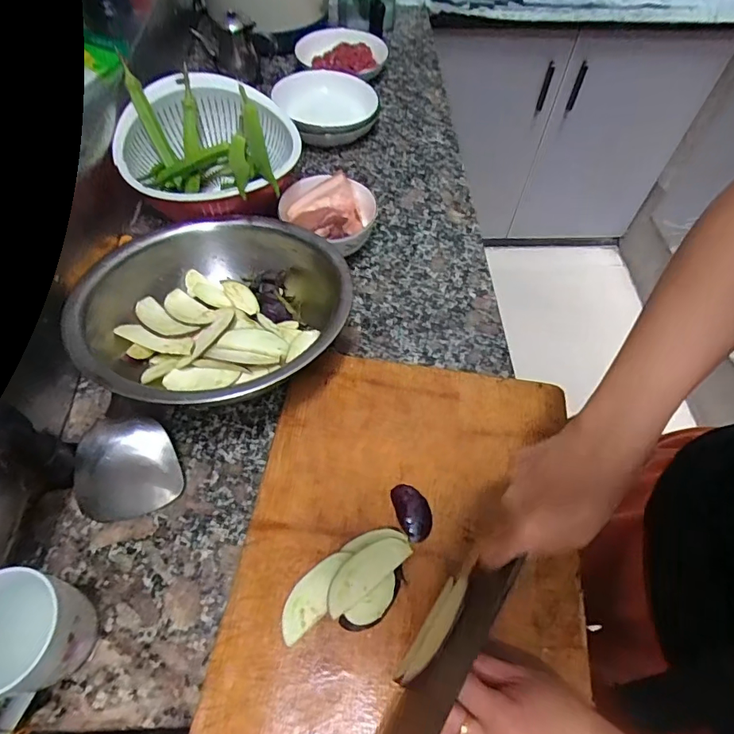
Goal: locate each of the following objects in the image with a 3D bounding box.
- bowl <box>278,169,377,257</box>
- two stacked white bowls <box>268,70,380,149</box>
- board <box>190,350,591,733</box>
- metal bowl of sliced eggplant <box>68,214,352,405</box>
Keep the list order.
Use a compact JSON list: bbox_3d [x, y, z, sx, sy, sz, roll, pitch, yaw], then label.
[{"bbox_3d":[-0.046,-0.202,0.637,0.123,0.078,0.110,30,61,17],"label":"bowl"},{"bbox_3d":[-0.070,-0.429,0.798,0.169,0.063,0.157,1,56,-1],"label":"two stacked white bowls"},{"bbox_3d":[0.039,0.160,0.417,0.288,0.018,0.382,9,57,4],"label":"board"},{"bbox_3d":[-0.156,-0.056,0.524,0.262,0.109,0.266,1,56,-1],"label":"metal bowl of sliced eggplant"}]

